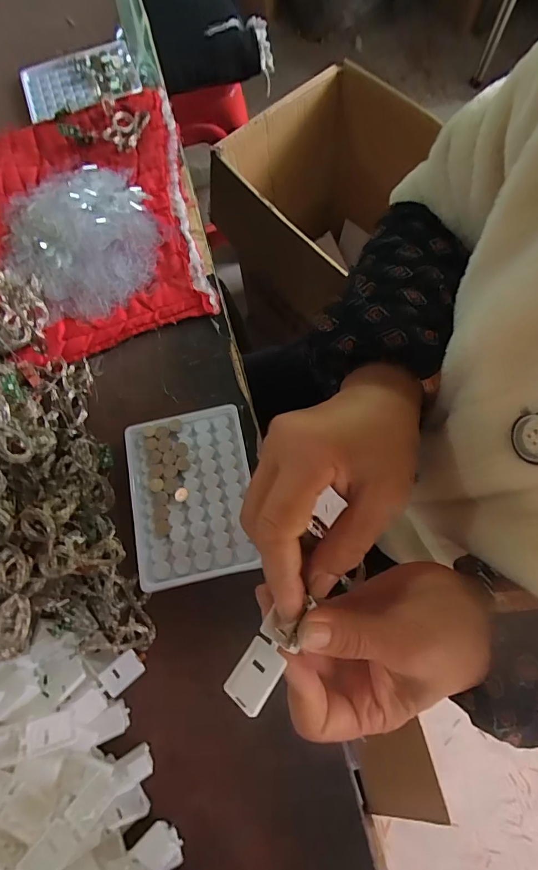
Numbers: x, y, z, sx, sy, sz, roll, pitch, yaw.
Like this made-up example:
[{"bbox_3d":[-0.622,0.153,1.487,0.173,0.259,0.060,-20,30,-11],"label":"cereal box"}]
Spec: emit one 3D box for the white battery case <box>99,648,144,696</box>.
[{"bbox_3d":[-0.104,0.169,0.296,0.027,0.004,0.021,-40,101,-25],"label":"white battery case"}]

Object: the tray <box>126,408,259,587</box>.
[{"bbox_3d":[-0.062,0.047,0.330,0.095,0.017,0.129,-11,74,-3],"label":"tray"}]

